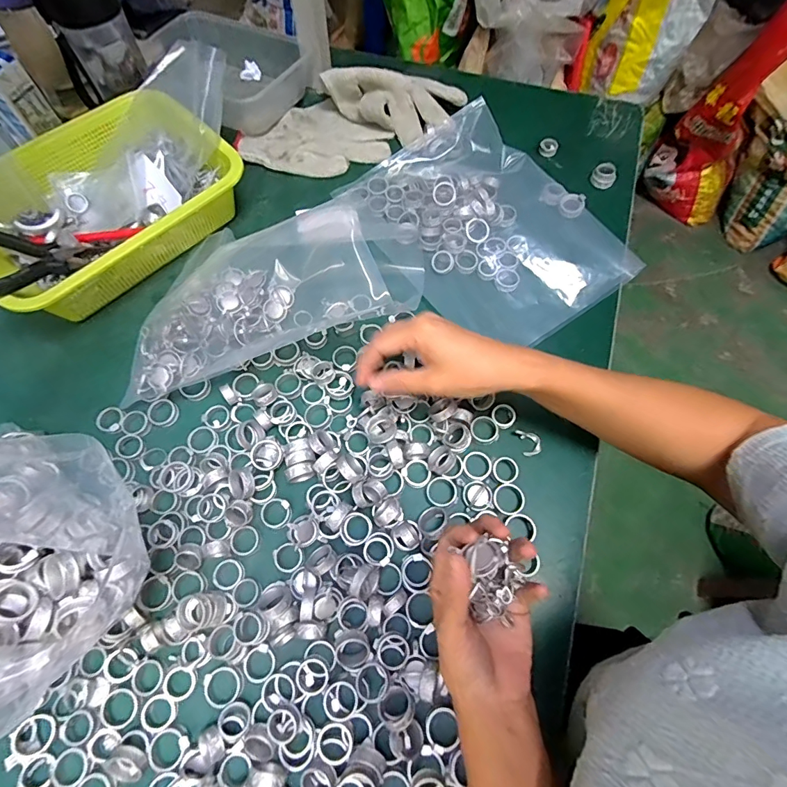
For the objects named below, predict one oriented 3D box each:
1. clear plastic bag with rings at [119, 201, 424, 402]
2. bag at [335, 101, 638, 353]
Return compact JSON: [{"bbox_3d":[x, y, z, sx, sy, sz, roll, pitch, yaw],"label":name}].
[{"bbox_3d":[-0.133,-0.122,0.471,0.303,0.024,0.169,-21,69,-9],"label":"clear plastic bag with rings"},{"bbox_3d":[0.101,-0.197,0.502,0.215,0.028,0.300,-33,71,-14],"label":"bag"}]

